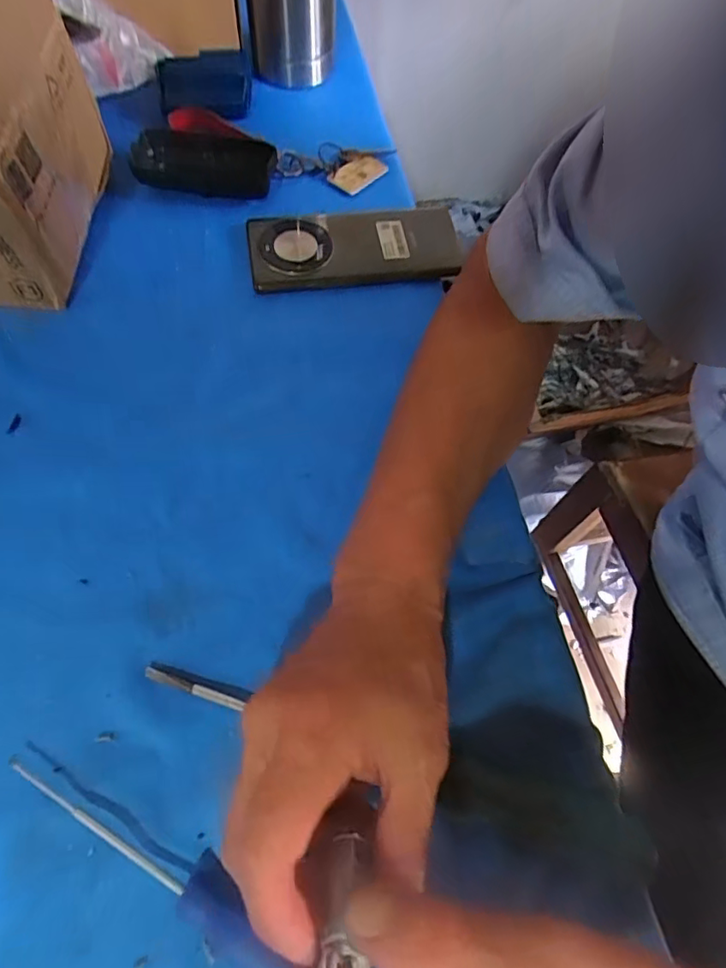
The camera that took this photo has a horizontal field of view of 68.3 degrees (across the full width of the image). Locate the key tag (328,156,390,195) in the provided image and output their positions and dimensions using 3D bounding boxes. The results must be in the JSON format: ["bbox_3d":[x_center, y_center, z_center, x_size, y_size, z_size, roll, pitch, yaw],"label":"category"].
[{"bbox_3d":[-0.003,-0.270,0.463,0.028,0.012,0.052,38,68,15],"label":"key tag"}]

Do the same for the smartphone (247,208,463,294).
[{"bbox_3d":[-0.005,-0.188,0.418,0.162,0.014,0.076,-7,64,-7],"label":"smartphone"}]

